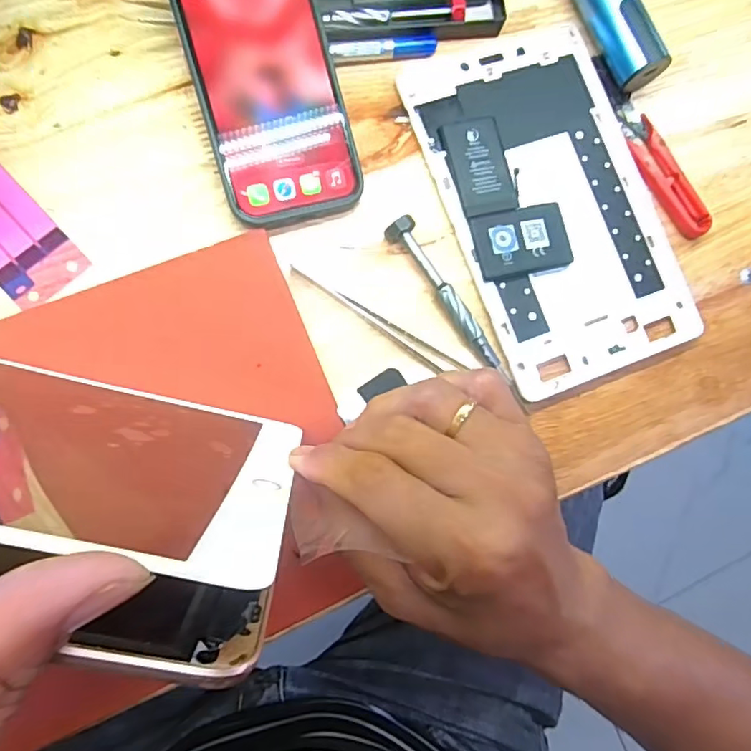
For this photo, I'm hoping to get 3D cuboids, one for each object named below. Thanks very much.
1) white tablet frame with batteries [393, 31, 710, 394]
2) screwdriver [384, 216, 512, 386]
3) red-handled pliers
[{"bbox_3d":[0.104,-0.099,0.323,0.120,0.006,0.205,-20,88,-9],"label":"white tablet frame with batteries"},{"bbox_3d":[0.042,-0.044,0.307,0.016,0.014,0.103,-37,91,-9],"label":"screwdriver"},{"bbox_3d":[0.173,-0.125,0.334,0.023,0.008,0.090,-26,89,-9],"label":"red-handled pliers"}]

